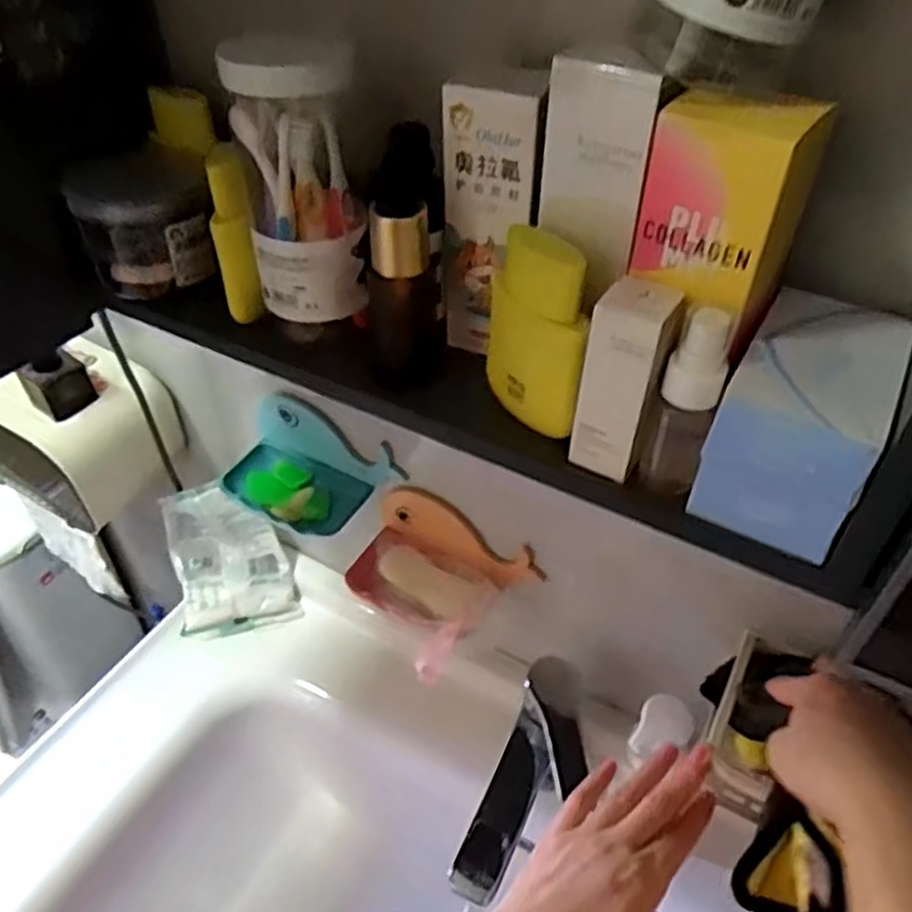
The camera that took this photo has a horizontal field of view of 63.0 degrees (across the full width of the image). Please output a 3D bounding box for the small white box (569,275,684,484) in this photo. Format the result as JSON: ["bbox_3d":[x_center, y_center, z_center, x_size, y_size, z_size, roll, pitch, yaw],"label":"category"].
[{"bbox_3d":[0.075,-0.032,0.335,0.032,0.088,0.026,18,46,17],"label":"small white box"}]

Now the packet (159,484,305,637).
[{"bbox_3d":[-0.239,0.107,0.780,0.116,0.036,0.154,-15,84,-8],"label":"packet"}]

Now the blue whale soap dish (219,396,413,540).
[{"bbox_3d":[-0.128,0.013,0.643,0.154,0.068,0.078,19,46,17],"label":"blue whale soap dish"}]

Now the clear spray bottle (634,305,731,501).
[{"bbox_3d":[0.099,-0.016,0.326,0.024,0.095,0.024,14,45,13],"label":"clear spray bottle"}]

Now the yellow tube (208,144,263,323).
[{"bbox_3d":[-0.122,-0.118,0.412,0.023,0.099,0.020,-14,46,-16],"label":"yellow tube"}]

